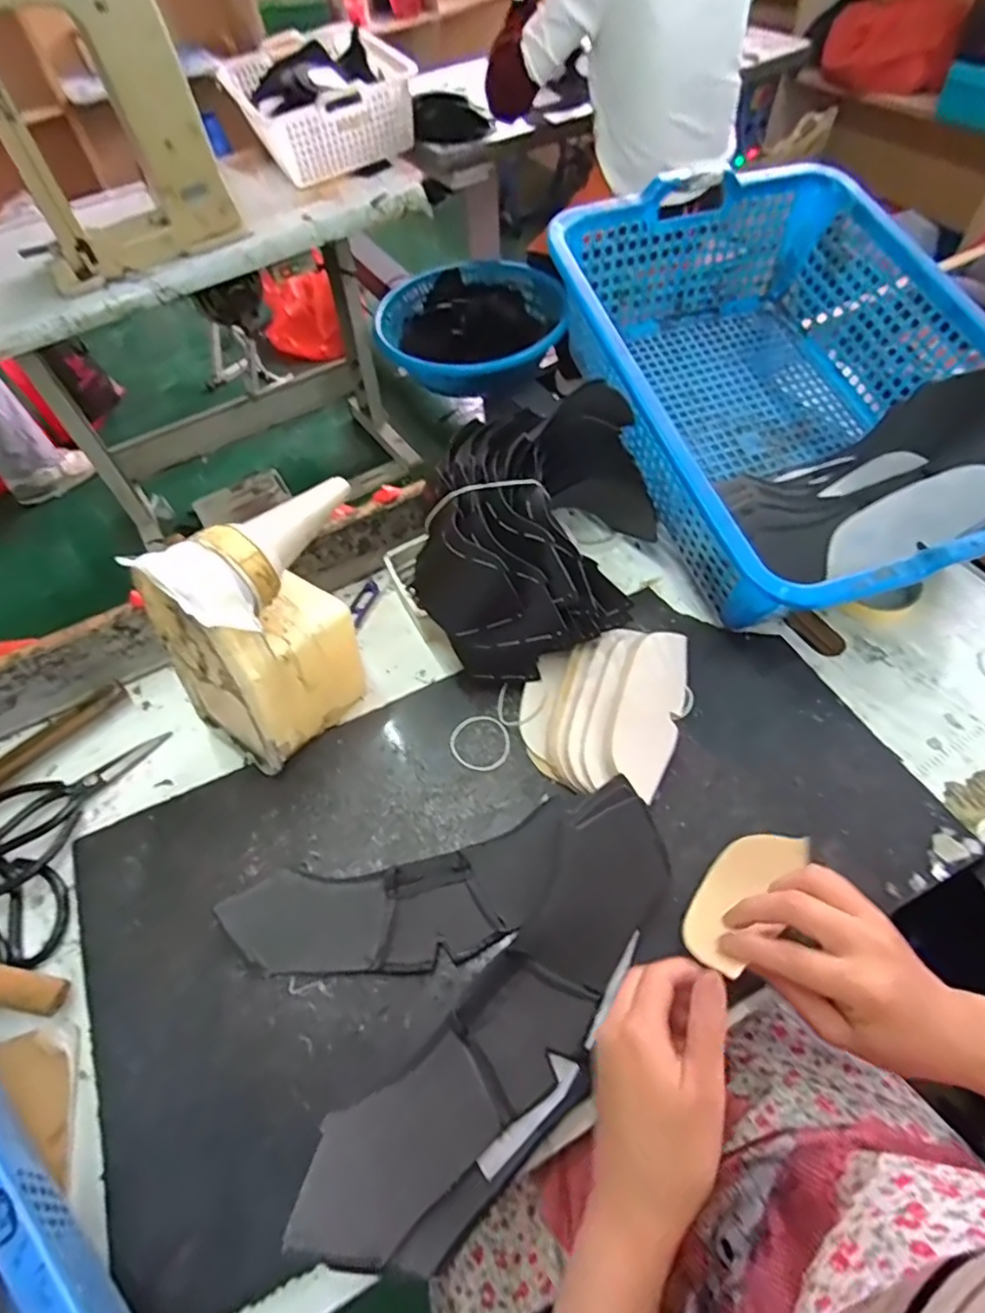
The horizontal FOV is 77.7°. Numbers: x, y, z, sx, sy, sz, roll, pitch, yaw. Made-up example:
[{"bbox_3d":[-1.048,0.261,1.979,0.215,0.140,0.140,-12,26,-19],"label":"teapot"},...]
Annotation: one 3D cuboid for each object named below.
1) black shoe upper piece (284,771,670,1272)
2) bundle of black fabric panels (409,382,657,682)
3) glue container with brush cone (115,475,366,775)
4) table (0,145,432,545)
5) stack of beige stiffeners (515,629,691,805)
[{"bbox_3d":[0.021,0.224,0.391,0.094,0.073,0.305,32,65,23],"label":"black shoe upper piece"},{"bbox_3d":[0.046,-0.112,0.584,0.184,0.142,0.258,12,58,12],"label":"bundle of black fabric panels"},{"bbox_3d":[-0.180,-0.044,0.524,0.111,0.198,0.207,29,63,21],"label":"glue container with brush cone"},{"bbox_3d":[-0.739,-0.676,1.546,1.147,0.723,0.504,-31,60,-15],"label":"table"},{"bbox_3d":[0.098,0.040,0.540,0.136,0.037,0.168,14,59,14],"label":"stack of beige stiffeners"}]

